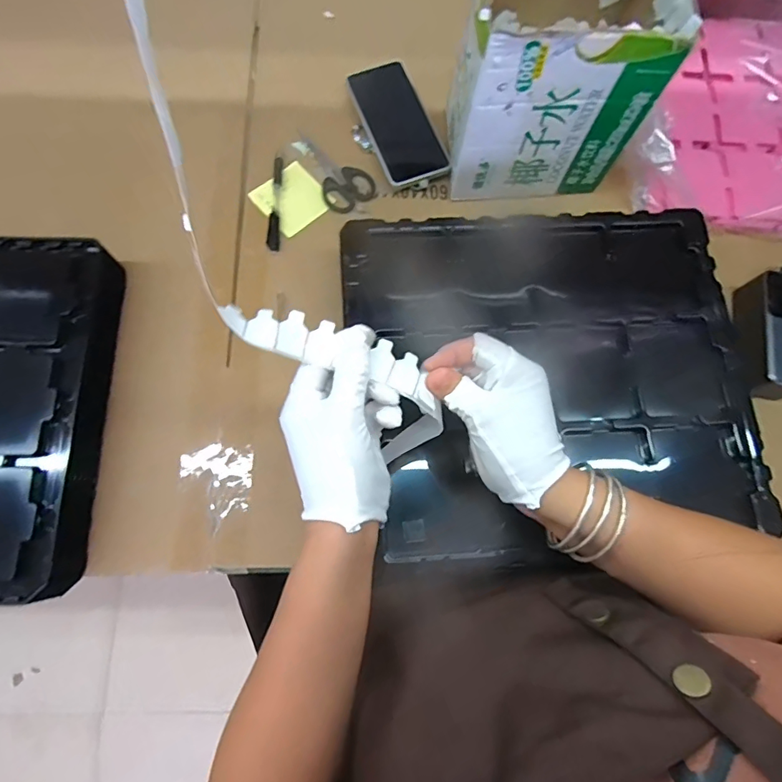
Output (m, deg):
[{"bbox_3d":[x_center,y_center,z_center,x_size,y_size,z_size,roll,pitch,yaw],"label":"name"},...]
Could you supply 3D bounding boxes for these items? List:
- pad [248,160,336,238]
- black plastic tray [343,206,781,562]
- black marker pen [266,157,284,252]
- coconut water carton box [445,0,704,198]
[{"bbox_3d":[-0.118,-0.231,0.571,0.074,0.011,0.074,-41,82,-11],"label":"pad"},{"bbox_3d":[0.153,-0.024,0.454,0.360,0.042,0.323,-5,77,-4],"label":"black plastic tray"},{"bbox_3d":[-0.137,-0.222,0.564,0.014,0.015,0.122,1,77,-3],"label":"black marker pen"},{"bbox_3d":[0.164,-0.331,0.501,0.189,0.202,0.150,-4,77,-4],"label":"coconut water carton box"}]

